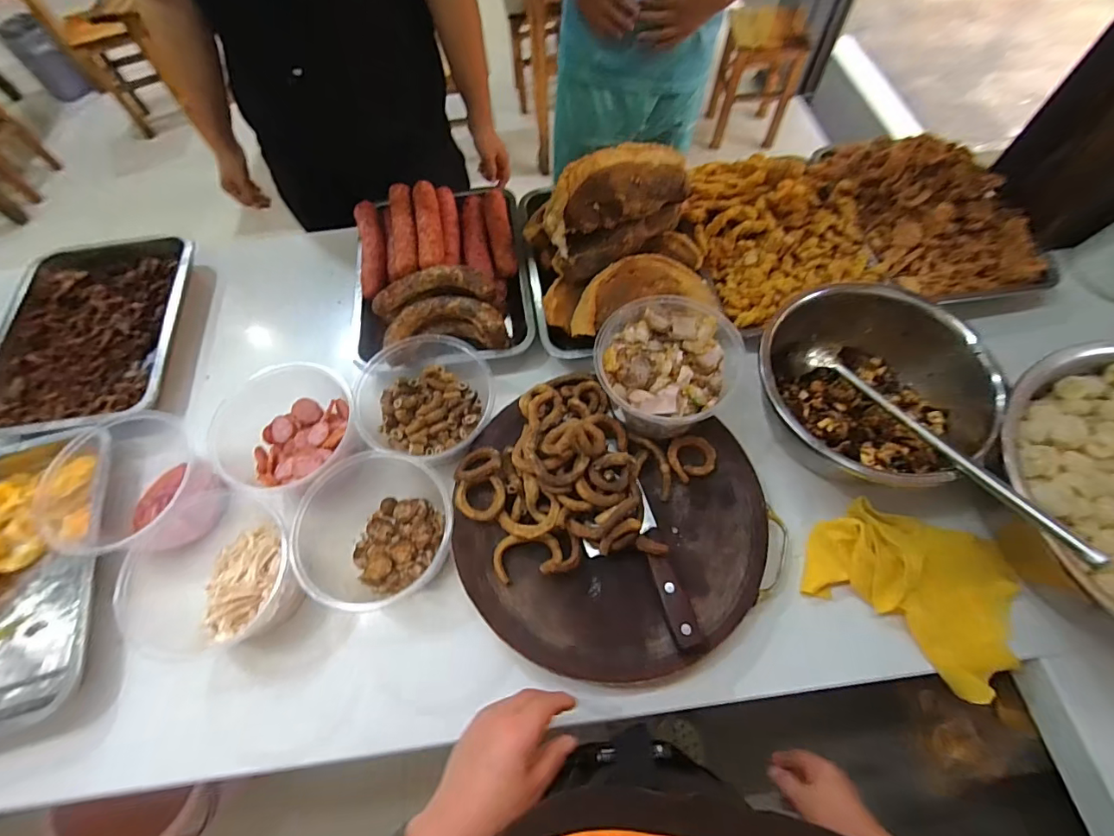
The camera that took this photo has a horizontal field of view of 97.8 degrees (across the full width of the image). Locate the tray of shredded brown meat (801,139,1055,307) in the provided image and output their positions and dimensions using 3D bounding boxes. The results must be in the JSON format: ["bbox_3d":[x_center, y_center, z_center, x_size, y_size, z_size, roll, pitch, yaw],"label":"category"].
[{"bbox_3d":[0.576,-0.332,0.750,0.270,0.068,0.336,-11,63,-3],"label":"tray of shredded brown meat"}]

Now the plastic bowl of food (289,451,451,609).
[{"bbox_3d":[-0.214,0.128,0.566,0.164,0.108,0.166,-1,63,2],"label":"plastic bowl of food"}]

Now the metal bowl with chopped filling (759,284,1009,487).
[{"bbox_3d":[0.384,-0.038,0.603,0.237,0.128,0.251,-1,63,2],"label":"metal bowl with chopped filling"}]

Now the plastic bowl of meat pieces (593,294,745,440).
[{"bbox_3d":[0.129,-0.057,0.588,0.159,0.093,0.150,-1,63,2],"label":"plastic bowl of meat pieces"}]

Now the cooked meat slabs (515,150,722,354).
[{"bbox_3d":[0.084,-0.267,0.694,0.254,0.137,0.316,-12,63,-4],"label":"cooked meat slabs"}]

